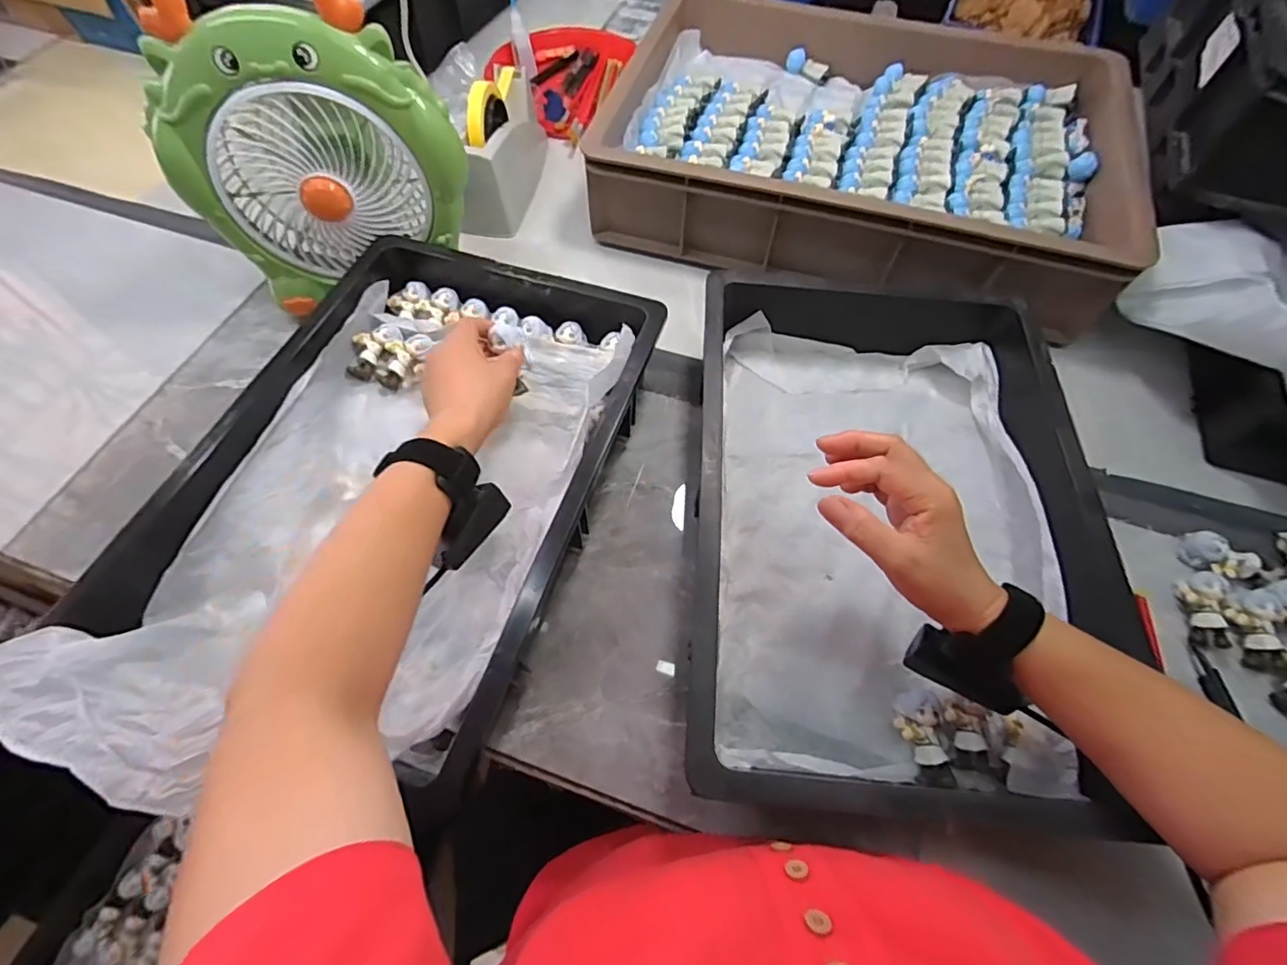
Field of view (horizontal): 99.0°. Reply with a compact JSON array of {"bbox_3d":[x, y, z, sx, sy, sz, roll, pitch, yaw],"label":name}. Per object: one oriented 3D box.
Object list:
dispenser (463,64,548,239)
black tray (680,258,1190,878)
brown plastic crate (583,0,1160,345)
[{"bbox_3d":[-0.171,-0.419,0.682,0.056,0.117,0.210,10,62,5],"label":"dispenser"},{"bbox_3d":[0.194,0.021,0.457,0.297,0.097,0.432,5,62,2],"label":"black tray"},{"bbox_3d":[0.261,-0.407,0.673,0.565,0.116,0.382,17,63,8],"label":"brown plastic crate"}]

